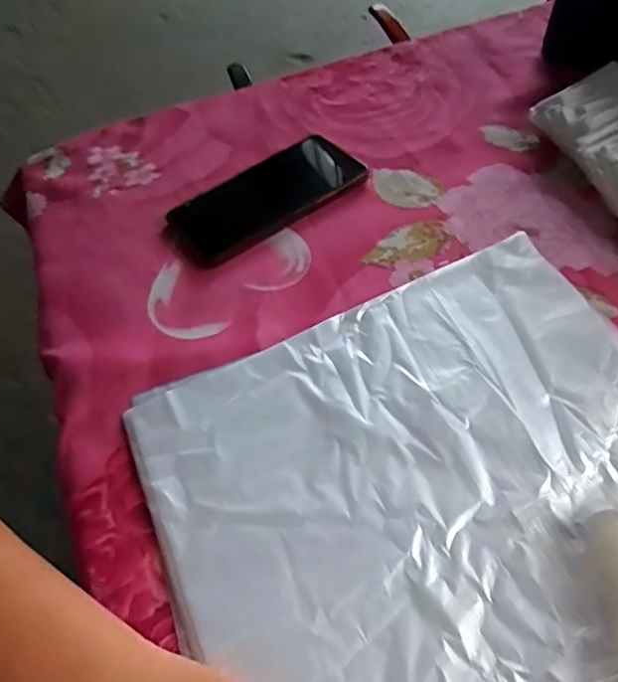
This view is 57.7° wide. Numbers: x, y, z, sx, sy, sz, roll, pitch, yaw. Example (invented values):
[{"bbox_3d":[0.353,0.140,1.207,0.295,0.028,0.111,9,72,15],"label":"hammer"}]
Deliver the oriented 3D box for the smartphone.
[{"bbox_3d":[-0.036,-0.123,0.476,0.167,0.015,0.077,-33,58,-18],"label":"smartphone"}]

